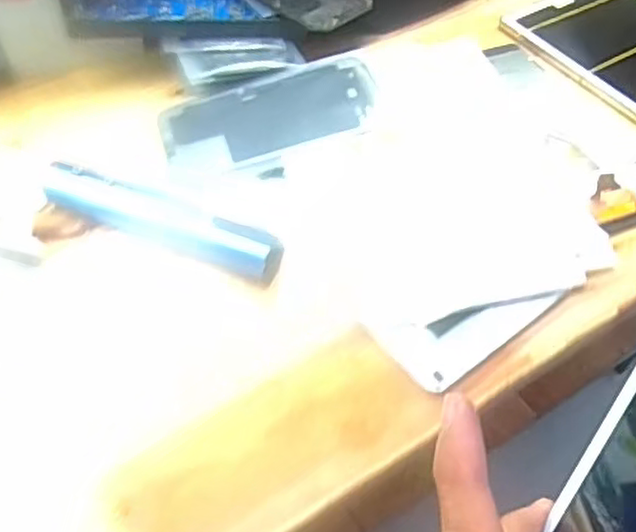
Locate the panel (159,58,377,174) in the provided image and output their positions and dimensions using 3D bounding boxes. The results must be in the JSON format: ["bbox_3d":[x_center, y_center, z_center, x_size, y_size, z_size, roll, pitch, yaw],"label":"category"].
[{"bbox_3d":[-0.031,-0.105,0.466,0.151,0.008,0.071,-19,63,-8],"label":"panel"}]

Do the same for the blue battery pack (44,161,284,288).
[{"bbox_3d":[-0.091,-0.028,0.398,0.148,0.026,0.030,20,54,10],"label":"blue battery pack"}]

